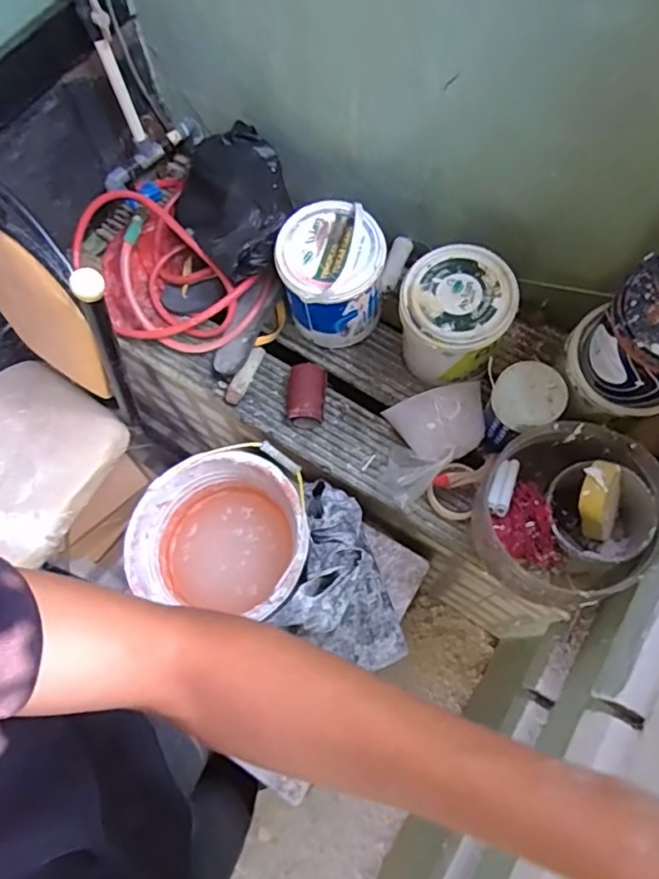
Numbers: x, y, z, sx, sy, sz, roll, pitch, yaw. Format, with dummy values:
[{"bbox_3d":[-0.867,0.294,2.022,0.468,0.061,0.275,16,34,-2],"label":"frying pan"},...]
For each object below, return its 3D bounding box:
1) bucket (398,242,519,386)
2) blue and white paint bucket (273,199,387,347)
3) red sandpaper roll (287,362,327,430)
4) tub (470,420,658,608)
[{"bbox_3d":[0.206,-0.199,0.984,0.171,0.193,0.164,0,69,1],"label":"bucket"},{"bbox_3d":[0.002,-0.285,1.016,0.171,0.214,0.177,0,69,1],"label":"blue and white paint bucket"},{"bbox_3d":[-0.040,-0.079,1.037,0.066,0.063,0.102,3,69,2],"label":"red sandpaper roll"},{"bbox_3d":[0.341,0.111,0.853,0.236,0.193,0.231,0,69,1],"label":"tub"}]

